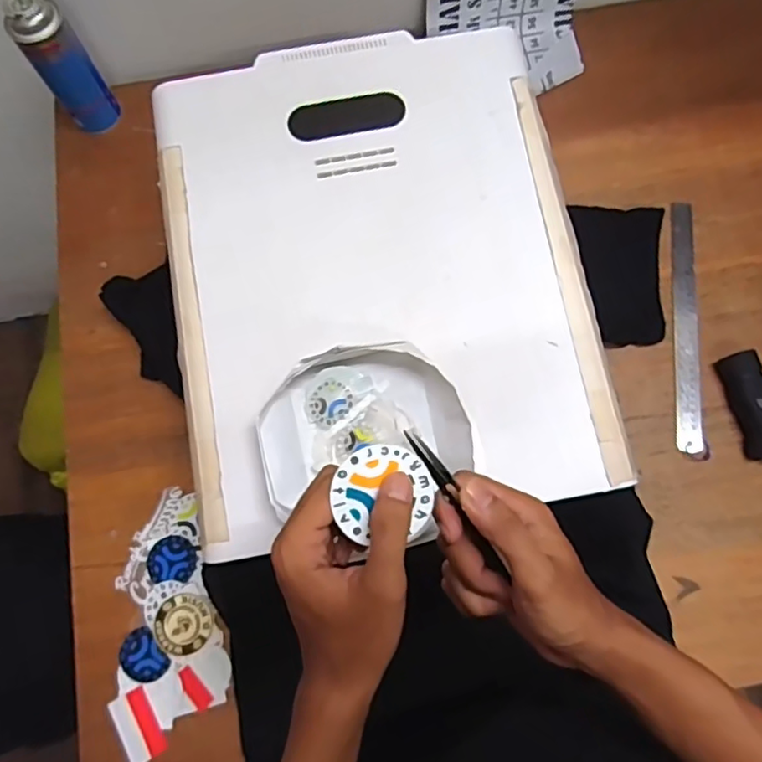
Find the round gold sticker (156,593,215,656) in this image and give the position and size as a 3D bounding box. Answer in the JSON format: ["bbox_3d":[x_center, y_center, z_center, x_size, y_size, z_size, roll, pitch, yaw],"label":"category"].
[{"bbox_3d":[-0.219,0.270,0.669,0.064,0.005,0.062,0,77,1],"label":"round gold sticker"}]

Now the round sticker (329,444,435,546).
[{"bbox_3d":[0.002,0.063,0.344,0.056,0.004,0.053,0,92,-10],"label":"round sticker"}]

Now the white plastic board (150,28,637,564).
[{"bbox_3d":[-0.007,-0.117,0.593,0.395,0.022,0.494,-9,77,-2],"label":"white plastic board"}]

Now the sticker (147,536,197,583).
[{"bbox_3d":[-0.240,0.204,0.688,0.054,0.005,0.048,-2,77,0],"label":"sticker"}]

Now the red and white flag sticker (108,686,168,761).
[{"bbox_3d":[-0.260,0.371,0.646,0.042,0.004,0.072,-25,76,-13],"label":"red and white flag sticker"}]

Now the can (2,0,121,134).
[{"bbox_3d":[-0.390,-0.387,0.752,0.065,0.175,0.063,0,77,1],"label":"can"}]

